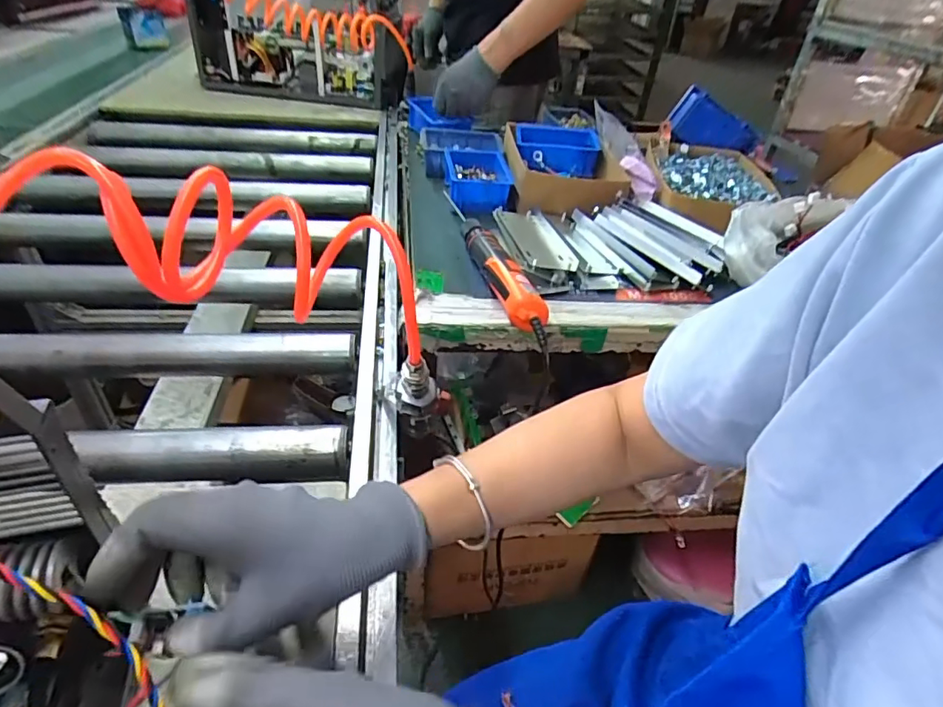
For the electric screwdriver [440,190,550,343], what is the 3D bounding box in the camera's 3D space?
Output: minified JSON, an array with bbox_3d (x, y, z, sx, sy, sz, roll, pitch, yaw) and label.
[{"bbox_3d":[0.018,-0.122,0.696,0.053,0.043,0.324,-10,41,-19],"label":"electric screwdriver"}]

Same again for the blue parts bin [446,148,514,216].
[{"bbox_3d":[0.011,-0.293,0.914,0.107,0.051,0.186,1,39,-7],"label":"blue parts bin"}]

